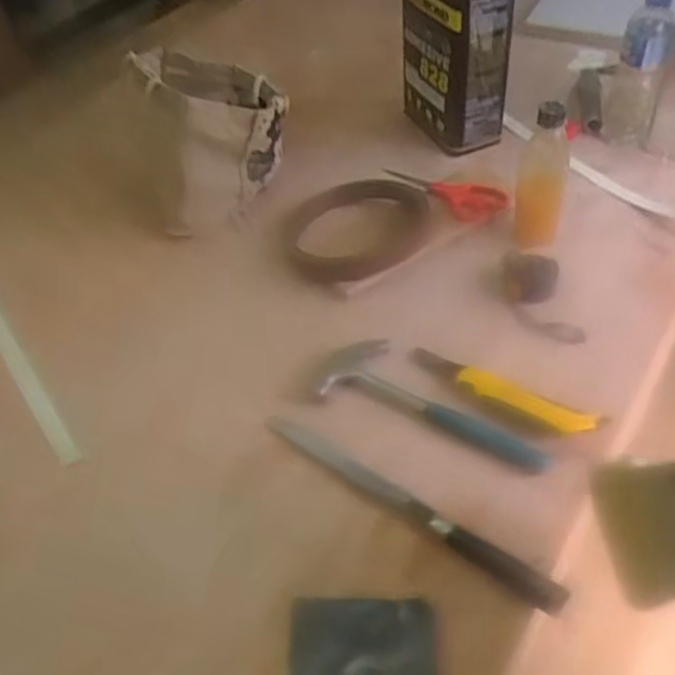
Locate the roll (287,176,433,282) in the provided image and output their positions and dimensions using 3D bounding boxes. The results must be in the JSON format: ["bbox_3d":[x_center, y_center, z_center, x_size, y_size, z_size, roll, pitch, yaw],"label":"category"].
[{"bbox_3d":[0.024,-0.144,0.918,0.183,0.029,0.161,-6,46,-1],"label":"roll"}]

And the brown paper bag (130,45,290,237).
[{"bbox_3d":[-0.157,-0.279,0.978,0.173,0.155,0.214,-11,47,-5],"label":"brown paper bag"}]

